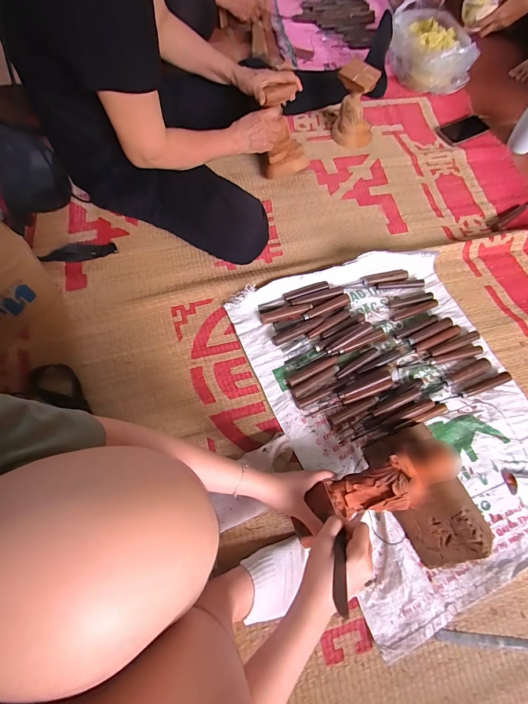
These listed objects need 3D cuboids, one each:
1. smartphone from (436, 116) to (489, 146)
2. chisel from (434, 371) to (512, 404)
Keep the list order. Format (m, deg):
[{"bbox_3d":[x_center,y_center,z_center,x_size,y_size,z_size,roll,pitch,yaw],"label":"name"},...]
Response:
[{"bbox_3d":[0.587,-0.661,0.973,0.136,0.014,0.087,-26,70,-12],"label":"smartphone"},{"bbox_3d":[0.413,0.075,0.643,0.159,0.020,0.019,-19,69,-9],"label":"chisel"}]

